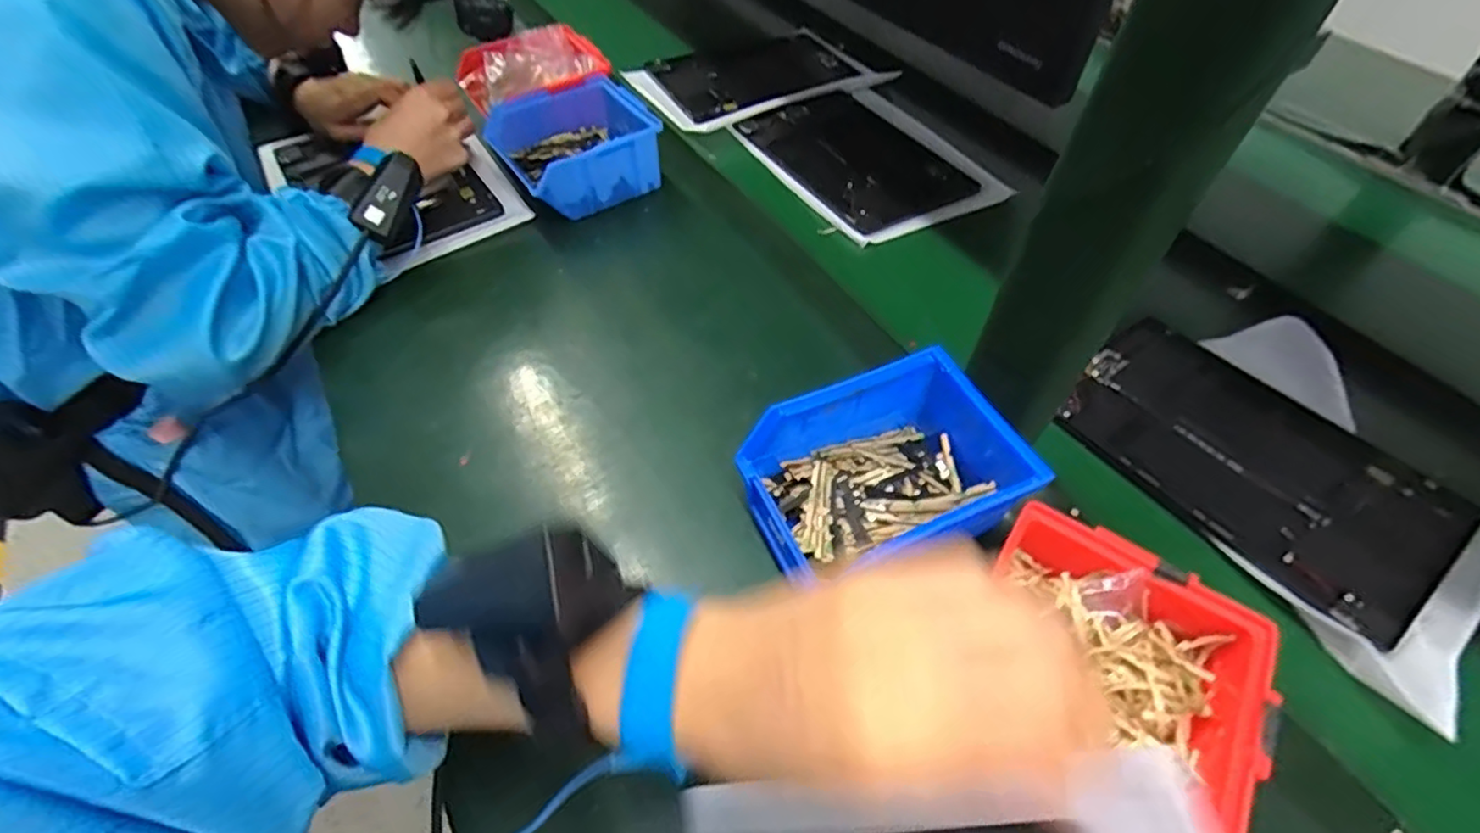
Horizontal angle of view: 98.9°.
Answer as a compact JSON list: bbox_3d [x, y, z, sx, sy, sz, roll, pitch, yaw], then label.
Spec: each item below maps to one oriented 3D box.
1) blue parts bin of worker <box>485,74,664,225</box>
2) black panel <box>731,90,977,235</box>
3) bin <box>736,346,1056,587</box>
[{"bbox_3d":[-0.152,-0.256,0.602,0.139,0.064,0.121,-26,60,-22],"label":"blue parts bin of worker"},{"bbox_3d":[0.123,-0.277,0.674,0.161,0.016,0.231,-24,59,-21],"label":"black panel"},{"bbox_3d":[0.088,0.038,0.375,0.156,0.080,0.108,-18,57,-17],"label":"bin"}]

